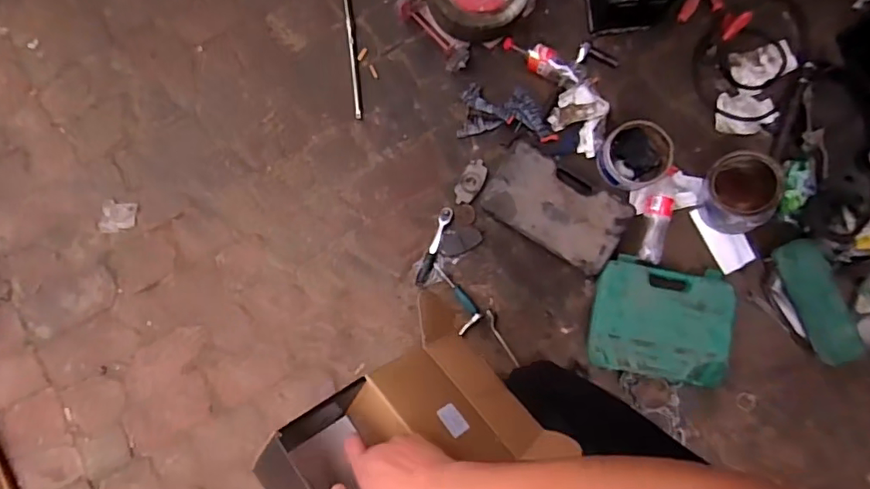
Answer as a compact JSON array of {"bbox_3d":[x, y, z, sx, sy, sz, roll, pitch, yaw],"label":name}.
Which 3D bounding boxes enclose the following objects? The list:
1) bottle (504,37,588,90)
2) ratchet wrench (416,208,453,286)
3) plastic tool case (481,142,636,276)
[{"bbox_3d":[0.256,-0.437,1.277,0.209,0.058,0.068,32,83,10],"label":"bottle"},{"bbox_3d":[-0.002,0.006,1.308,0.028,0.021,0.194,20,86,2],"label":"ratchet wrench"},{"bbox_3d":[0.285,-0.085,1.285,0.325,0.106,0.190,33,86,3],"label":"plastic tool case"}]

